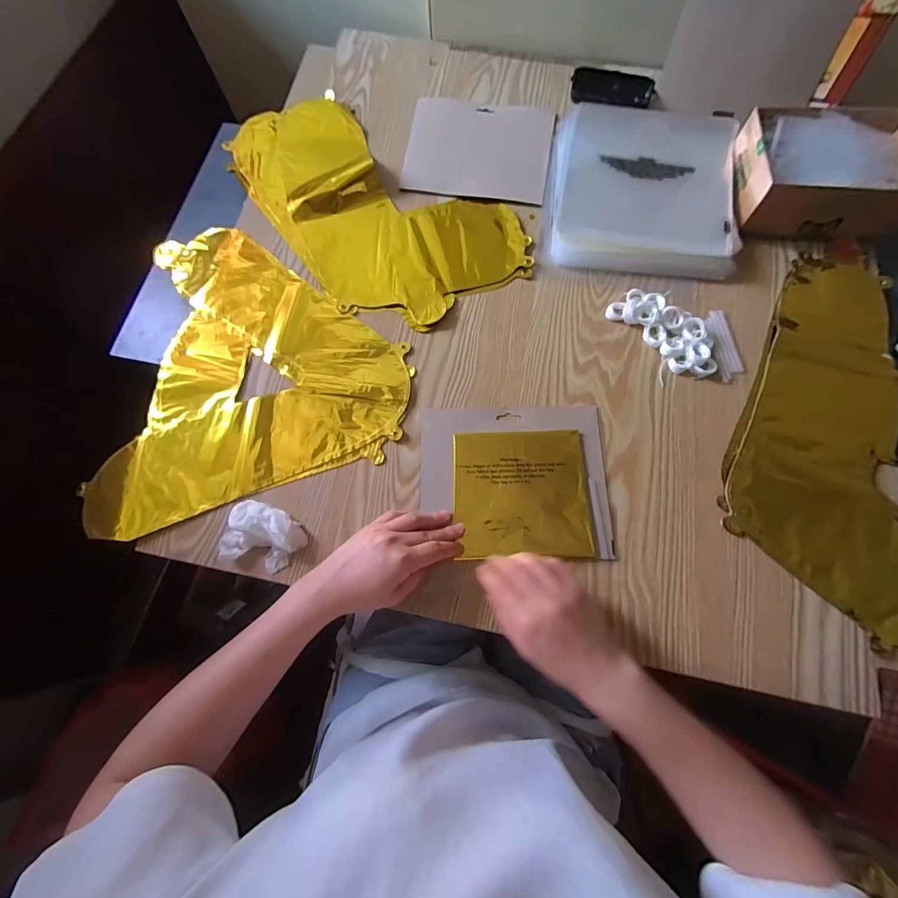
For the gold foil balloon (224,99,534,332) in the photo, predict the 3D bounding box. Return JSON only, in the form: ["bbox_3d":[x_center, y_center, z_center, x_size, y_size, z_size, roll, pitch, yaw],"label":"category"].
[{"bbox_3d":[-0.104,-0.330,0.549,0.239,0.015,0.409,-35,75,-9],"label":"gold foil balloon"}]

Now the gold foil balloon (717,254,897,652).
[{"bbox_3d":[0.419,-0.031,0.441,0.196,0.014,0.396,22,75,9],"label":"gold foil balloon"}]

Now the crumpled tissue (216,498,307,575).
[{"bbox_3d":[-0.186,0.087,0.414,0.079,0.027,0.058,16,74,7],"label":"crumpled tissue"}]

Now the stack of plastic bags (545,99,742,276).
[{"bbox_3d":[0.241,-0.331,0.526,0.219,0.037,0.237,7,73,4],"label":"stack of plastic bags"}]

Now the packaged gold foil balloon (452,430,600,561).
[{"bbox_3d":[0.076,0.045,0.437,0.138,0.007,0.130,-2,72,1],"label":"packaged gold foil balloon"}]

